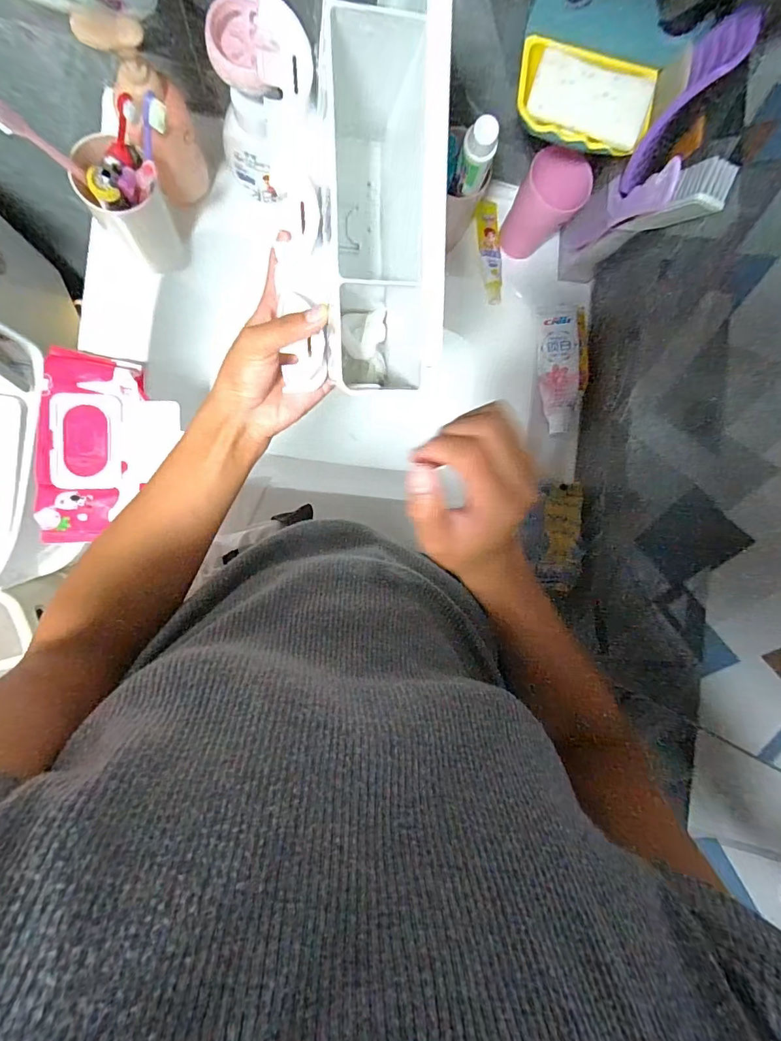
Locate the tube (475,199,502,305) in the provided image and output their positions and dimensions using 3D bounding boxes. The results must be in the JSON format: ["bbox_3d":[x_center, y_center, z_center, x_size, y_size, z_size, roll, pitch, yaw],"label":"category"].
[{"bbox_3d":[0.127,-0.345,0.577,0.034,0.026,0.129,-8,91,-10],"label":"tube"}]

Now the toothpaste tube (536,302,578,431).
[{"bbox_3d":[0.217,-0.197,0.581,0.048,0.024,0.172,2,89,-10],"label":"toothpaste tube"}]

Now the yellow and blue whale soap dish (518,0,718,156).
[{"bbox_3d":[0.190,-0.386,0.387,0.147,0.065,0.088,6,88,-10],"label":"yellow and blue whale soap dish"}]

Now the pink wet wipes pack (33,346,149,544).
[{"bbox_3d":[-0.309,-0.077,0.465,0.093,0.033,0.194,1,89,-10],"label":"pink wet wipes pack"}]

